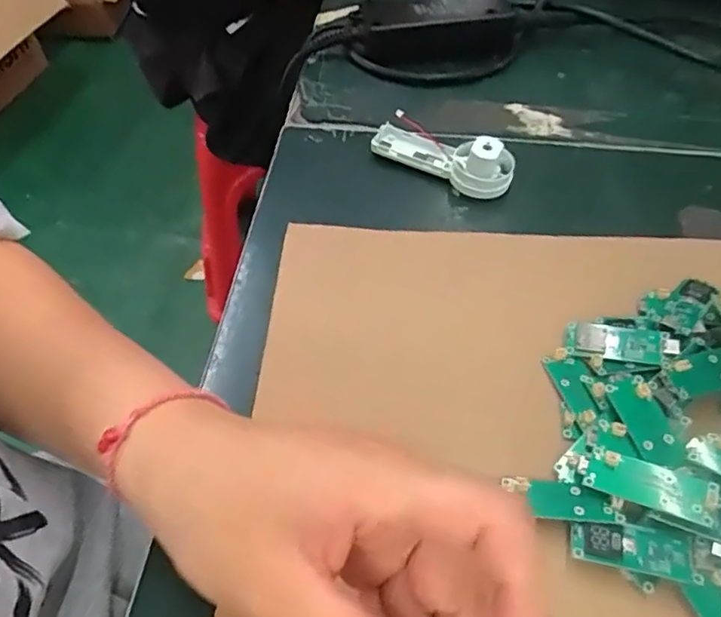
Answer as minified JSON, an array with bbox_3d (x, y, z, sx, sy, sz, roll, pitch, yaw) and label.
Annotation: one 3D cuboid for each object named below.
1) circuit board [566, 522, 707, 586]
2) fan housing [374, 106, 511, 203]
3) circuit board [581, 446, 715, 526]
[{"bbox_3d":[0.107,0.094,0.236,0.047,0.004,0.016,12,52,9],"label":"circuit board"},{"bbox_3d":[0.053,-0.100,0.382,0.089,0.027,0.030,28,56,20],"label":"fan housing"},{"bbox_3d":[0.117,0.072,0.244,0.047,0.004,0.018,14,62,25],"label":"circuit board"}]

